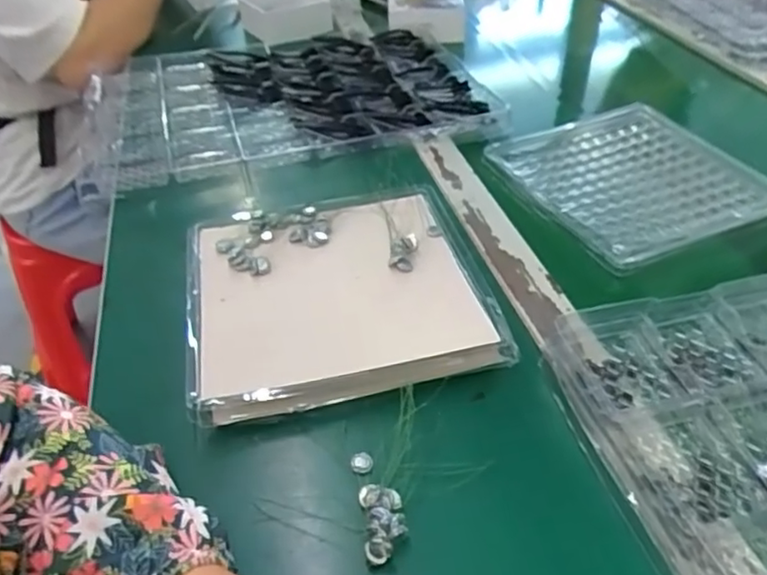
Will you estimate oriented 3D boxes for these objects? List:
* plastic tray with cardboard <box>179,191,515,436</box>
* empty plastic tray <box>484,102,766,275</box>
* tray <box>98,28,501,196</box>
[{"bbox_3d":[-0.036,-0.001,0.465,0.206,0.025,0.211,-10,40,-9],"label":"plastic tray with cardboard"},{"bbox_3d":[0.238,-0.110,0.615,0.215,0.016,0.222,-17,42,-17],"label":"empty plastic tray"},{"bbox_3d":[-0.104,-0.227,0.754,0.410,0.033,0.321,-14,41,-14],"label":"tray"}]

